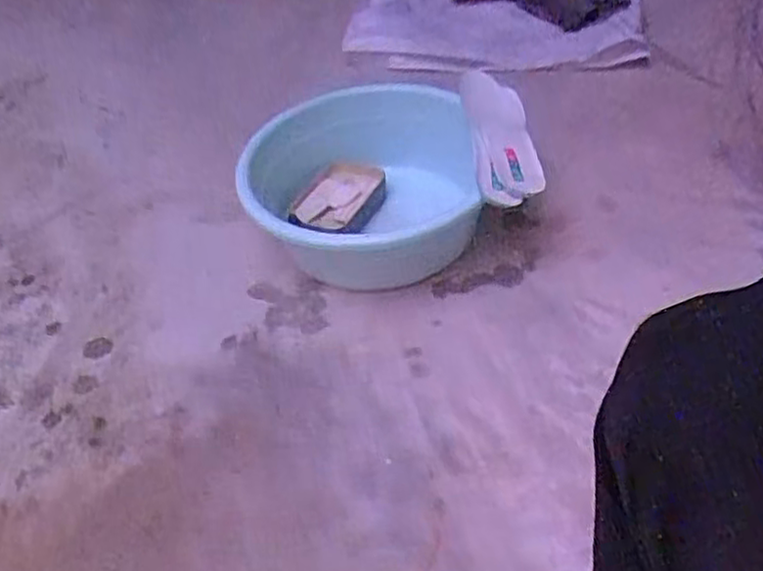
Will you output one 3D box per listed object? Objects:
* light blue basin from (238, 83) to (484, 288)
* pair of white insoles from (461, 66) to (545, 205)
[{"bbox_3d":[-0.018,-0.133,0.910,0.292,0.147,0.298,-11,44,-4],"label":"light blue basin"},{"bbox_3d":[0.148,-0.177,0.890,0.075,0.065,0.272,-5,44,2],"label":"pair of white insoles"}]

